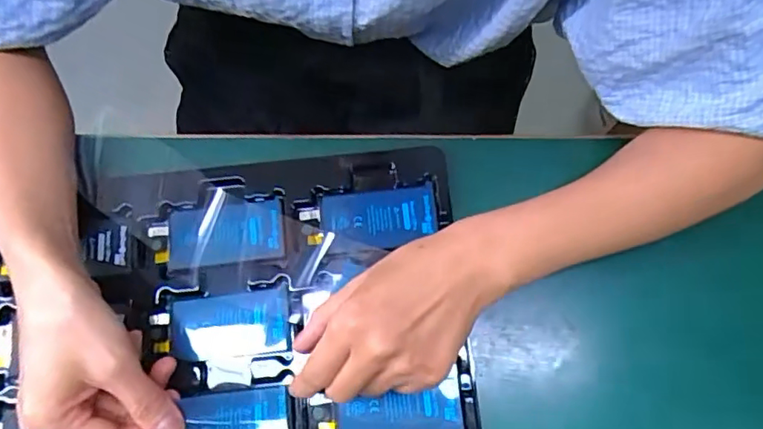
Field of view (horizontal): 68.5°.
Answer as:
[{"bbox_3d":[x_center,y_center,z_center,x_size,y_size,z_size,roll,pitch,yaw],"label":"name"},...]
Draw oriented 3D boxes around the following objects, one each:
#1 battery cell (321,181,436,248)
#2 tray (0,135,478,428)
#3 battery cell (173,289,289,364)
[{"bbox_3d":[-0.002,0.002,0.396,0.078,0.004,0.040,-8,75,-1],"label":"battery cell"},{"bbox_3d":[-0.114,0.064,0.372,0.330,0.030,0.246,-5,75,0],"label":"tray"},{"bbox_3d":[-0.104,0.076,0.385,0.082,0.006,0.043,-5,75,0],"label":"battery cell"}]

